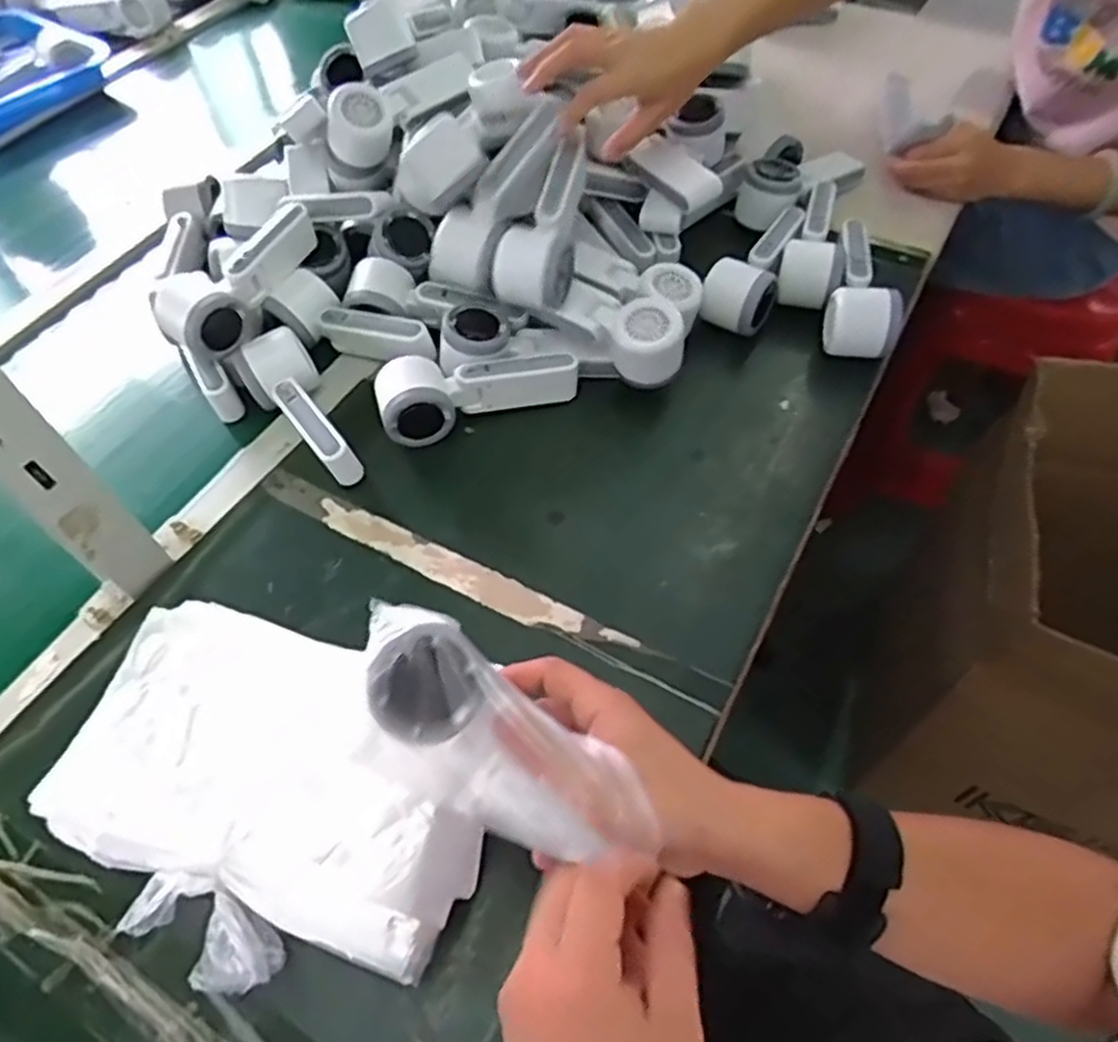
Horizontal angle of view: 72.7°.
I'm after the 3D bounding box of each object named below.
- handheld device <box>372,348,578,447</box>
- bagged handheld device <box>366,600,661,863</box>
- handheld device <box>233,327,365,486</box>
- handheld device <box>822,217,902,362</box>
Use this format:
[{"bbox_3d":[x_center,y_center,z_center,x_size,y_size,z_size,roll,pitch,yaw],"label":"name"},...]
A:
[{"bbox_3d":[-0.068,-0.112,0.644,0.166,0.049,0.063,-16,57,-9],"label":"handheld device"},{"bbox_3d":[-0.036,0.107,0.370,0.167,0.052,0.062,36,64,12],"label":"bagged handheld device"},{"bbox_3d":[-0.215,-0.090,0.629,0.060,0.047,0.151,-26,59,-15],"label":"handheld device"},{"bbox_3d":[0.280,-0.217,0.701,0.061,0.066,0.149,11,57,10],"label":"handheld device"}]

